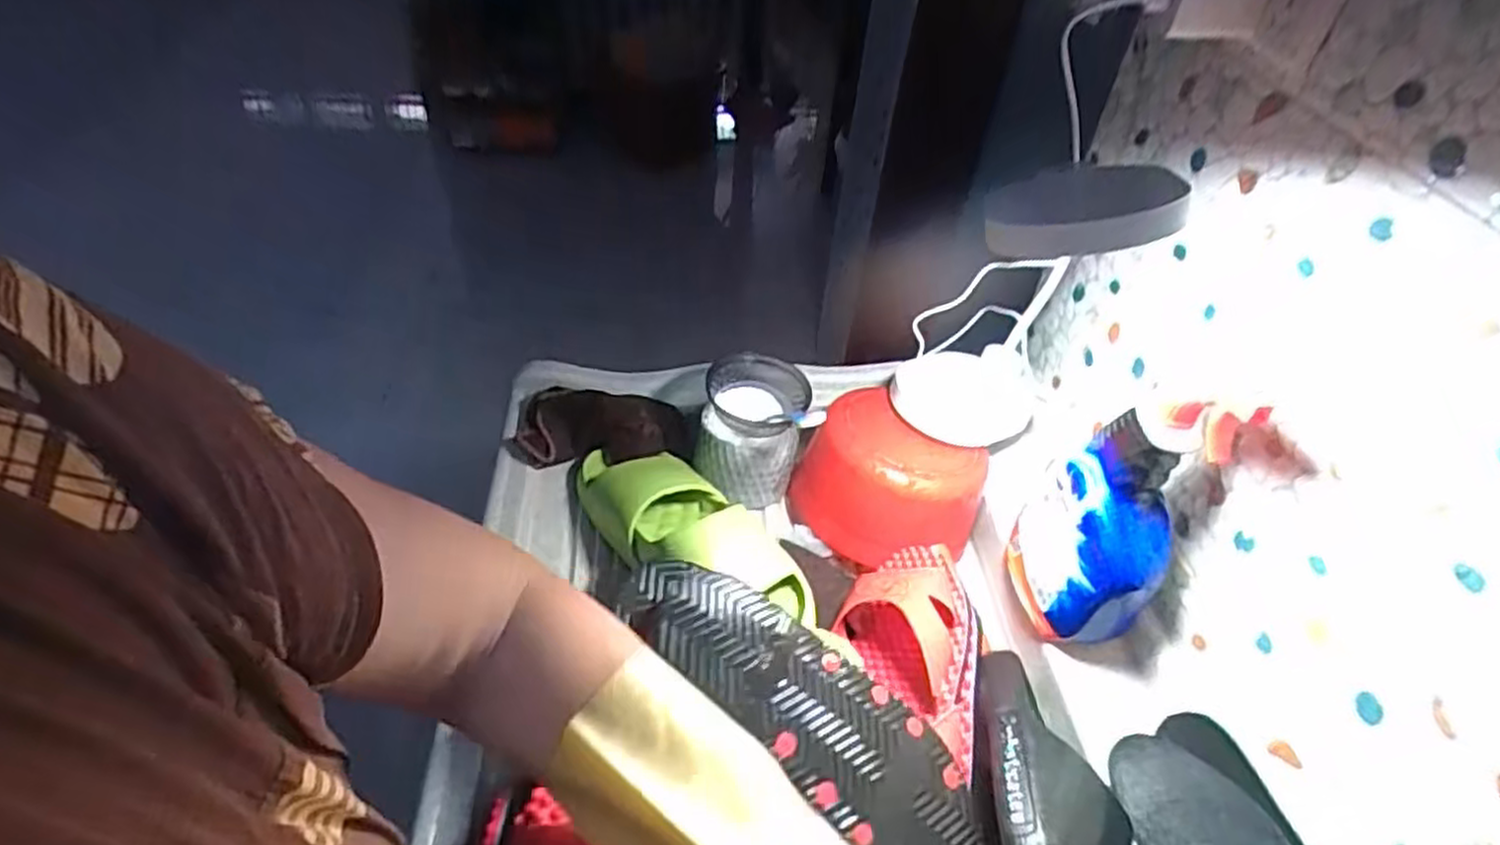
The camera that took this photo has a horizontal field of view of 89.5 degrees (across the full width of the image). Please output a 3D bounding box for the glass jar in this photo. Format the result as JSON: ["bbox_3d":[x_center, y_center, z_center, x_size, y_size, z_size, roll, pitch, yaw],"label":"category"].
[{"bbox_3d":[0.003,0.011,0.749,0.106,0.104,0.129,9,44,4],"label":"glass jar"}]

